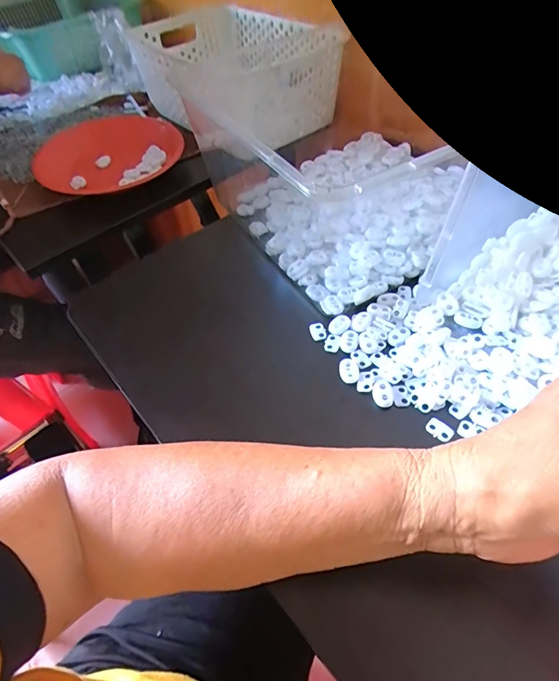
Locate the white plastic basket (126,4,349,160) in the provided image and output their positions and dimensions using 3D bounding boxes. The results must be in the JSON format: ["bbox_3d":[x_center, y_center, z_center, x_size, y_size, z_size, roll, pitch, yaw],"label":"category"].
[{"bbox_3d":[-0.070,-0.409,0.660,0.206,0.134,0.322,-32,55,-19],"label":"white plastic basket"}]

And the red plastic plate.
[{"bbox_3d":[-0.249,-0.281,0.594,0.195,0.025,0.221,-23,53,-13],"label":"red plastic plate"}]

